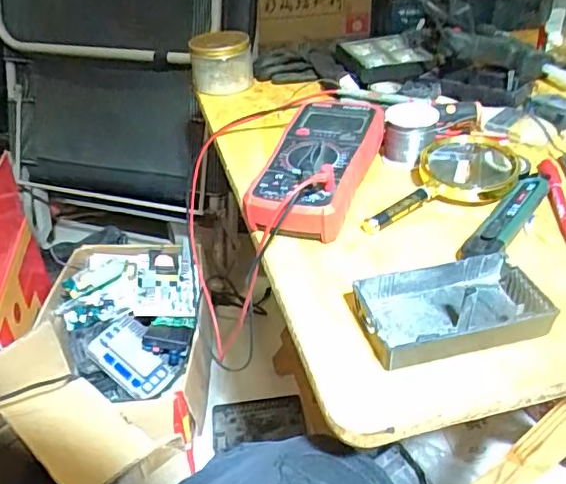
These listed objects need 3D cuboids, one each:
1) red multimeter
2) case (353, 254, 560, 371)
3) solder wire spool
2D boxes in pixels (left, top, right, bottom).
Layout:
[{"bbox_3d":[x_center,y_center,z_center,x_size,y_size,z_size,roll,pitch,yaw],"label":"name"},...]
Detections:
[{"bbox_3d":[0.033,-0.076,0.541,0.091,0.047,0.200,10,38,18],"label":"red multimeter"},{"bbox_3d":[0.119,0.046,0.400,0.126,0.031,0.069,-10,36,-9],"label":"case"},{"bbox_3d":[0.131,-0.111,0.592,0.052,0.054,0.052,4,36,10],"label":"solder wire spool"}]

